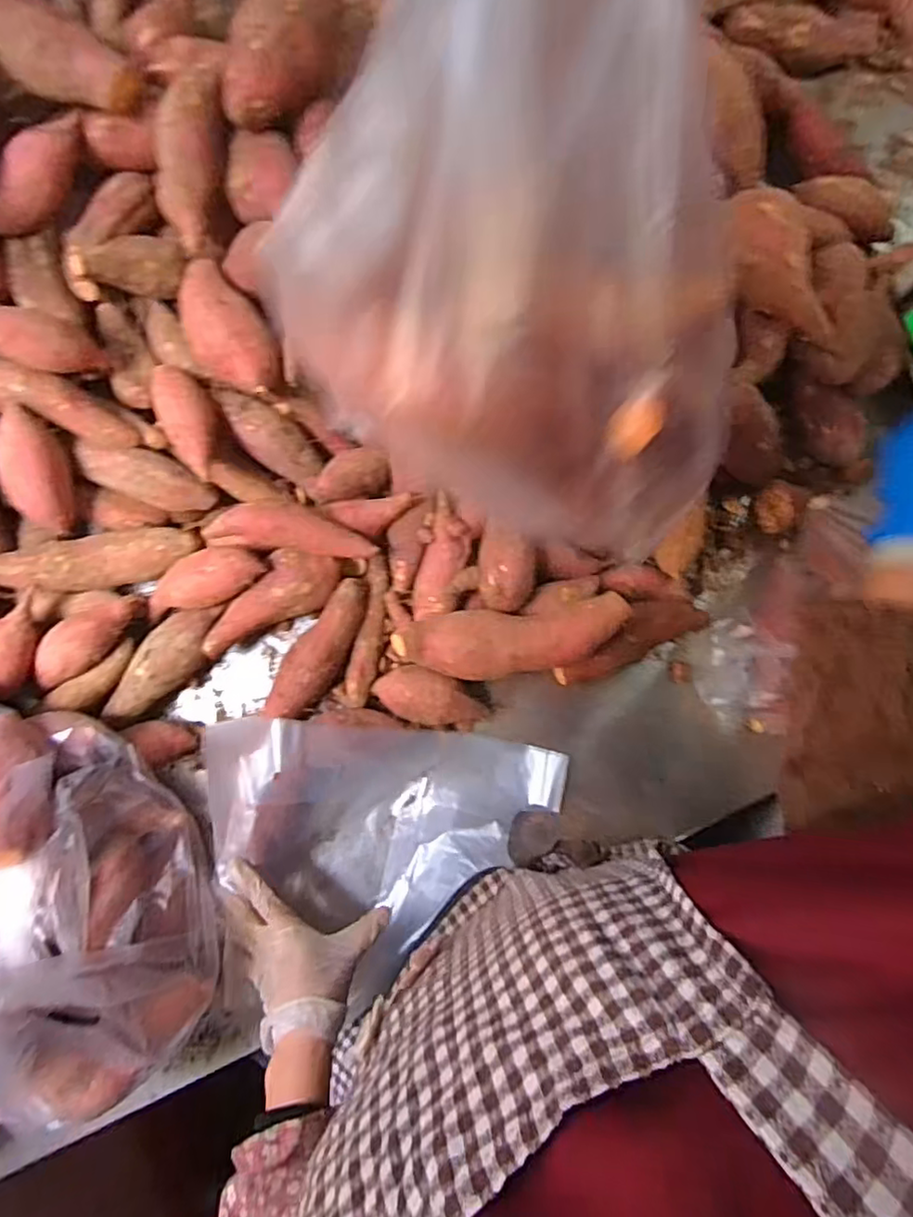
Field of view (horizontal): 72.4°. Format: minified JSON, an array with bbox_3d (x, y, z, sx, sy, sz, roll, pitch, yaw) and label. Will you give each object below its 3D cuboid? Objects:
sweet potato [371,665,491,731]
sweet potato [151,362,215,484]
[{"bbox_3d":[-0.025,0.090,0.611,0.108,0.039,0.050,26,83,0],"label":"sweet potato"},{"bbox_3d":[-0.252,-0.176,0.588,0.047,0.034,0.119,-24,86,-5],"label":"sweet potato"}]

